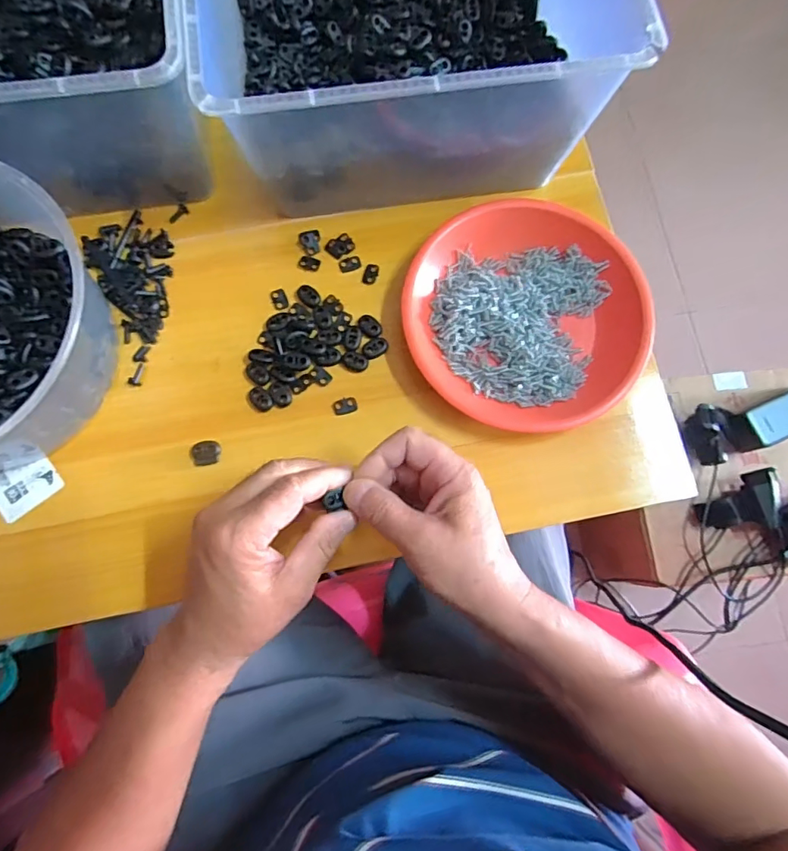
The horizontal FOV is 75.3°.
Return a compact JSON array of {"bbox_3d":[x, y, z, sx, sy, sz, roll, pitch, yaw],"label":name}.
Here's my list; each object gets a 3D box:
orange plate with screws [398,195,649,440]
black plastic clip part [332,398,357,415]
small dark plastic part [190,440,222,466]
[{"bbox_3d":[0.105,-0.092,0.418,0.186,0.031,0.196,0,77,-1],"label":"orange plate with screws"},{"bbox_3d":[-0.040,-0.016,0.412,0.019,0.004,0.012,-10,78,-4],"label":"black plastic clip part"},{"bbox_3d":[-0.147,0.021,0.399,0.024,0.004,0.020,-6,78,-3],"label":"small dark plastic part"}]

